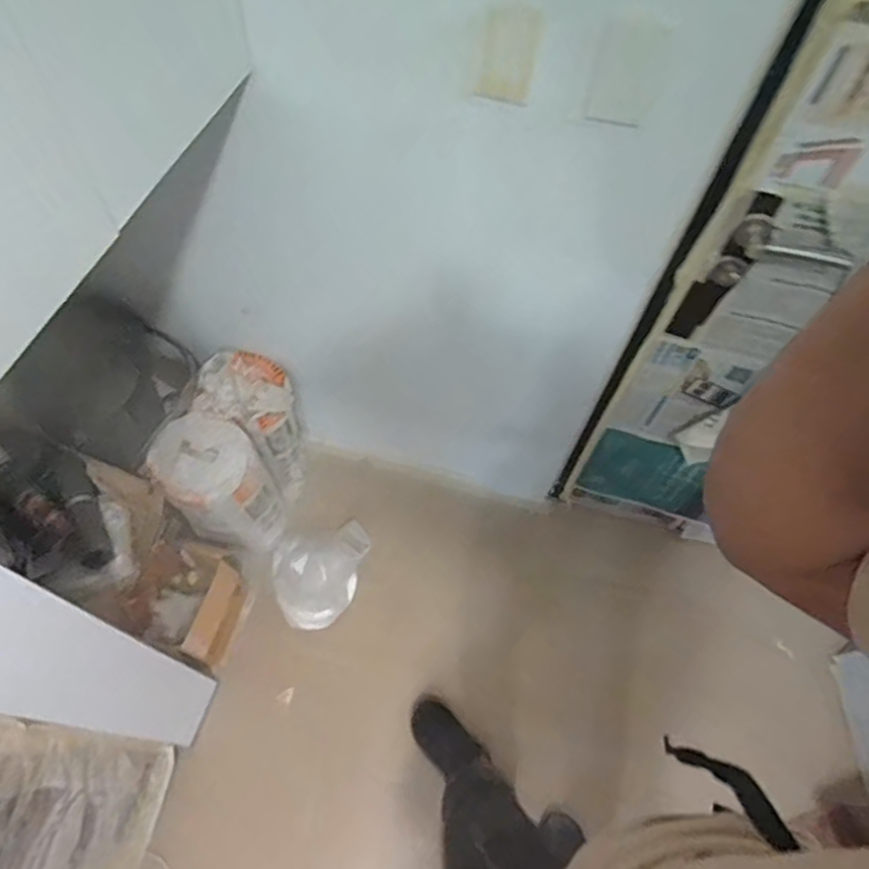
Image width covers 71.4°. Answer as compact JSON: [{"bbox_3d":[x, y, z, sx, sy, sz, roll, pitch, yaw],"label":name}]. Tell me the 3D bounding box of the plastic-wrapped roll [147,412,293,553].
[{"bbox_3d":[-0.517,0.120,1.460,0.212,0.385,0.265,-40,70,-23],"label":"plastic-wrapped roll"}]

